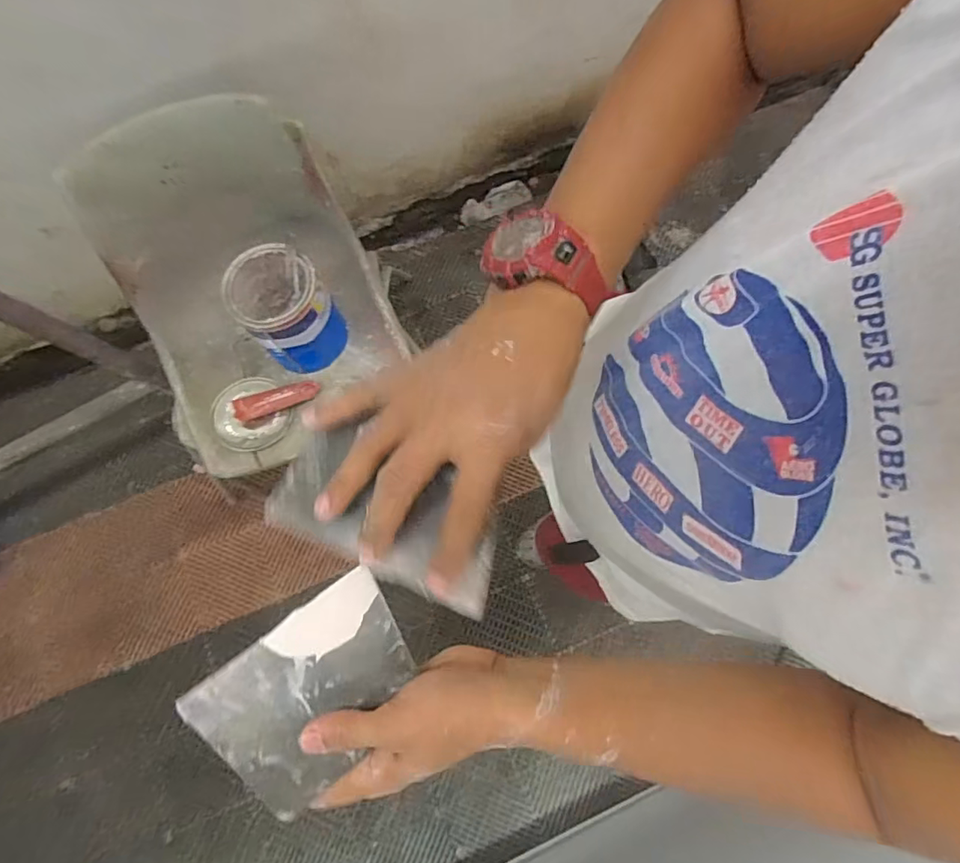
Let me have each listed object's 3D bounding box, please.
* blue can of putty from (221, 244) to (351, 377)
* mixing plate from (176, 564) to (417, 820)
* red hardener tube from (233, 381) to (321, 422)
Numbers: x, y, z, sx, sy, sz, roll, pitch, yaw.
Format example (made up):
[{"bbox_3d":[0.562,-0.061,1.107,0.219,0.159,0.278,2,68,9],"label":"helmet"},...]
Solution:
[{"bbox_3d":[-0.372,-0.237,1.070,0.170,0.219,0.188,-39,80,-9],"label":"blue can of putty"},{"bbox_3d":[-0.108,0.169,0.360,0.139,0.009,0.097,-39,83,-5],"label":"mixing plate"},{"bbox_3d":[-0.399,-0.063,1.083,0.163,0.032,0.048,-17,77,-4],"label":"red hardener tube"}]

